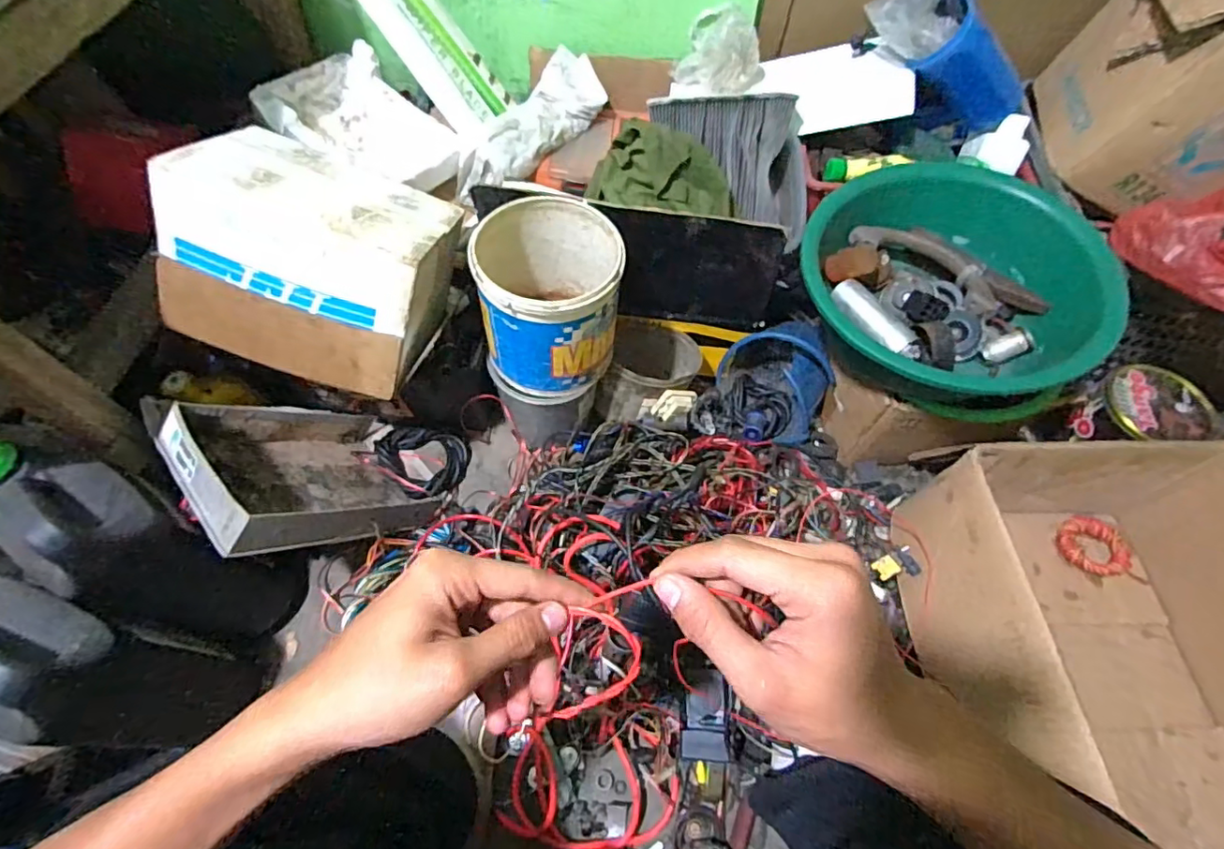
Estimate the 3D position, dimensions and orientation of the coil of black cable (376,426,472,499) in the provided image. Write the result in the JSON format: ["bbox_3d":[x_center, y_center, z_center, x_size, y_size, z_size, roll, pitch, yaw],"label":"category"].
[{"bbox_3d":[-0.311,0.058,0.900,0.148,0.046,0.119,21,62,12],"label":"coil of black cable"}]

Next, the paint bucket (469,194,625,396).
[{"bbox_3d":[-0.079,-0.167,0.739,0.173,0.185,0.187,0,60,0],"label":"paint bucket"}]

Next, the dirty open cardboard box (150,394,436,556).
[{"bbox_3d":[-0.413,0.055,0.774,0.253,0.327,0.057,44,105,22],"label":"dirty open cardboard box"}]

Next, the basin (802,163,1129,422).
[{"bbox_3d":[0.422,-0.182,0.748,0.335,0.156,0.320,0,60,0],"label":"basin"}]

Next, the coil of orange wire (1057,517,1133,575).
[{"bbox_3d":[0.719,0.179,0.829,0.087,0.019,0.084,0,60,0],"label":"coil of orange wire"}]

